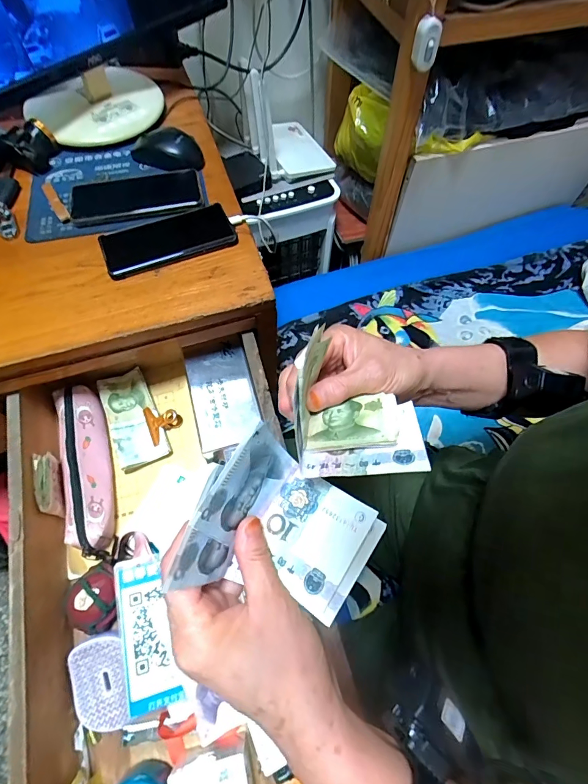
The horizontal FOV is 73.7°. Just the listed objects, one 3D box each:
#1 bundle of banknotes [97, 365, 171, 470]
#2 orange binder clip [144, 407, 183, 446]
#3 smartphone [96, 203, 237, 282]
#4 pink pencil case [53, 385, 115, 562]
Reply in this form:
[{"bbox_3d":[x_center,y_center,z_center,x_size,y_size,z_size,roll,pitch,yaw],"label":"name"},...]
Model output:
[{"bbox_3d":[-0.220,0.035,0.536,0.063,0.027,0.135,-22,63,-12],"label":"bundle of banknotes"},{"bbox_3d":[-0.177,0.042,0.538,0.043,0.025,0.054,-21,63,-12],"label":"orange binder clip"},{"bbox_3d":[-0.159,-0.194,0.496,0.158,0.016,0.070,-21,63,-12],"label":"smartphone"},{"bbox_3d":[-0.264,0.097,0.497,0.053,0.056,0.213,-15,62,-9],"label":"pink pencil case"}]

